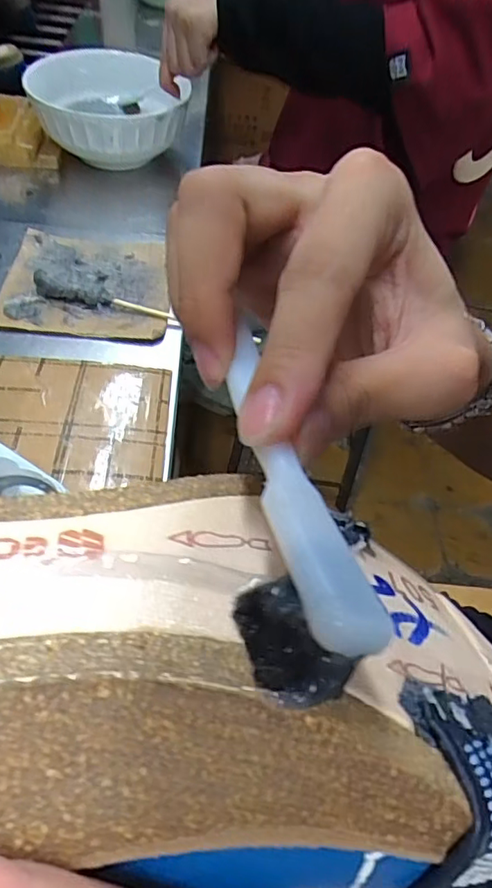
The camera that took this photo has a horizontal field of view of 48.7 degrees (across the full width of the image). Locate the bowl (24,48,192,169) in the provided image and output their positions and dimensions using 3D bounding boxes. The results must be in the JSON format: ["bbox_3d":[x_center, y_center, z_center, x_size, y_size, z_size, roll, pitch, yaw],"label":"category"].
[{"bbox_3d":[-0.154,-0.365,0.605,0.144,0.091,0.158,-15,56,-18],"label":"bowl"}]

